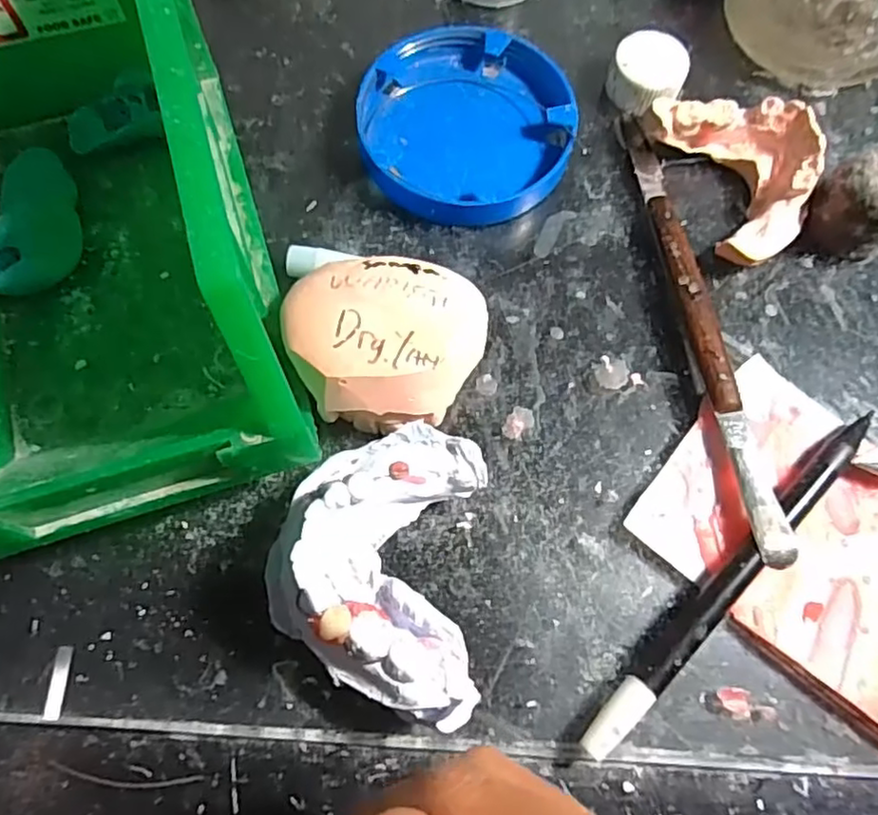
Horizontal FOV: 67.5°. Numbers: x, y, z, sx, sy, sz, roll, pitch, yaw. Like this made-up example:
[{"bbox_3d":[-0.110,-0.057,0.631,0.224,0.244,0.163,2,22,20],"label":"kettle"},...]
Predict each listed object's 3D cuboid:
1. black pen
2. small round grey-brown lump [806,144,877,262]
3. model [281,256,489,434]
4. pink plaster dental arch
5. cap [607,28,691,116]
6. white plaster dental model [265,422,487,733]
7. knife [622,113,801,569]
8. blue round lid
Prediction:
[{"bbox_3d":[0.088,0.050,0.197,0.009,0.013,0.131,43,76,12],"label":"black pen"},{"bbox_3d":[0.147,-0.070,0.229,0.024,0.033,0.030,-42,78,-13],"label":"small round grey-brown lump"},{"bbox_3d":[-0.017,-0.021,0.210,0.059,0.031,0.053,13,72,3],"label":"model"},{"bbox_3d":[0.109,-0.086,0.237,0.045,0.026,0.065,-23,74,-8],"label":"pink plaster dental arch"},{"bbox_3d":[0.080,-0.128,0.255,0.027,0.018,0.027,0,72,-1],"label":"cap"},{"bbox_3d":[-0.015,0.043,0.185,0.052,0.040,0.076,4,72,0],"label":"white plaster dental model"},{"bbox_3d":[0.088,-0.033,0.224,0.013,0.014,0.169,-8,72,-4],"label":"knife"},{"bbox_3d":[0.010,-0.107,0.247,0.077,0.015,0.079,0,72,-1],"label":"blue round lid"}]

